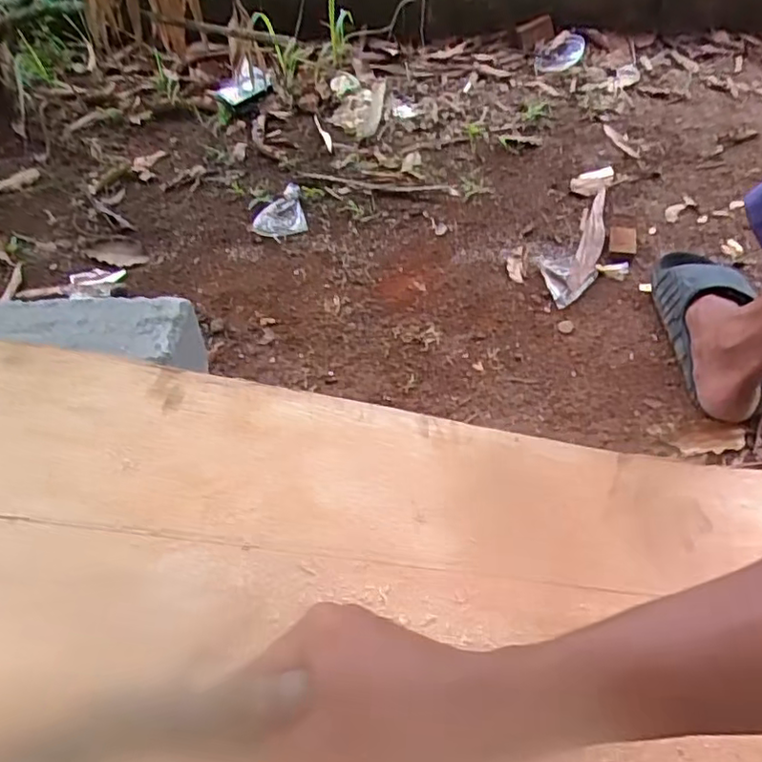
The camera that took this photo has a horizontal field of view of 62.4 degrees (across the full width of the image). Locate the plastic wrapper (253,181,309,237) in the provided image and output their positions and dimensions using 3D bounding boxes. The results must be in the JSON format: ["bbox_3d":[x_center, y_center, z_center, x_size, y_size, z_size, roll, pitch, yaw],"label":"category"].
[{"bbox_3d":[-0.168,-0.279,1.031,0.083,0.015,0.114,-11,50,-6],"label":"plastic wrapper"}]

